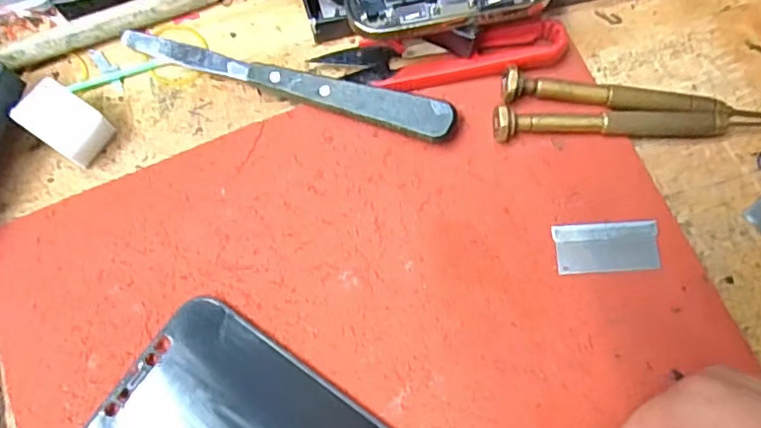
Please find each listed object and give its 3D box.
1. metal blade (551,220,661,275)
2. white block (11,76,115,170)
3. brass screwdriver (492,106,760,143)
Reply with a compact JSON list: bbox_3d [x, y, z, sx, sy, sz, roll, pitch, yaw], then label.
[{"bbox_3d":[0.086,0.012,0.232,0.038,0.004,0.019,-3,75,0],"label":"metal blade"},{"bbox_3d":[-0.124,-0.036,0.240,0.031,0.015,0.022,37,71,-19],"label":"white block"},{"bbox_3d":[0.100,-0.036,0.240,0.112,0.014,0.010,-1,75,1],"label":"brass screwdriver"}]

